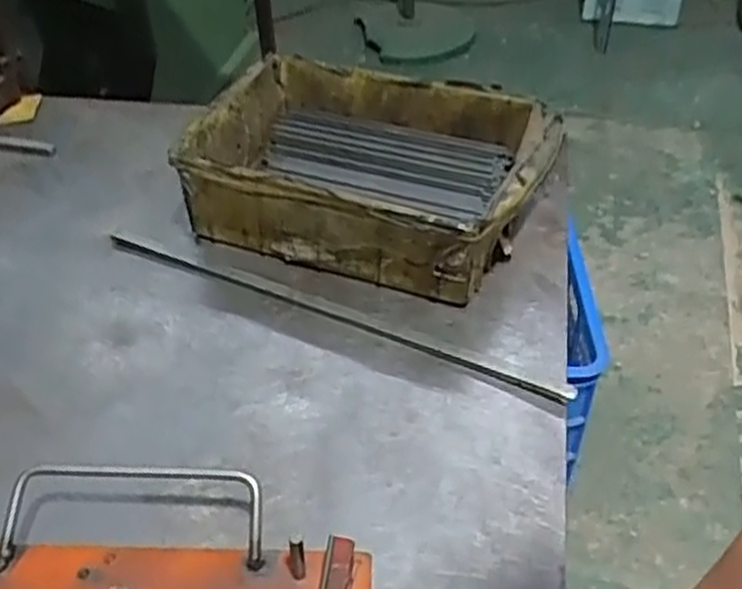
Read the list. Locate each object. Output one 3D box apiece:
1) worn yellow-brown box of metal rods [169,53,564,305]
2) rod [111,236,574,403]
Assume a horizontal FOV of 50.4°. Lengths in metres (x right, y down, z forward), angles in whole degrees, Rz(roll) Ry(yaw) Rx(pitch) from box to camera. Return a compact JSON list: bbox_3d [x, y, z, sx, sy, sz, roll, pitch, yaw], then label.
[{"bbox_3d":[0.002,-0.102,0.616,0.258,0.074,0.192,14,45,15],"label":"worn yellow-brown box of metal rods"},{"bbox_3d":[-0.038,0.012,0.550,0.361,0.006,0.013,19,46,20],"label":"rod"}]

